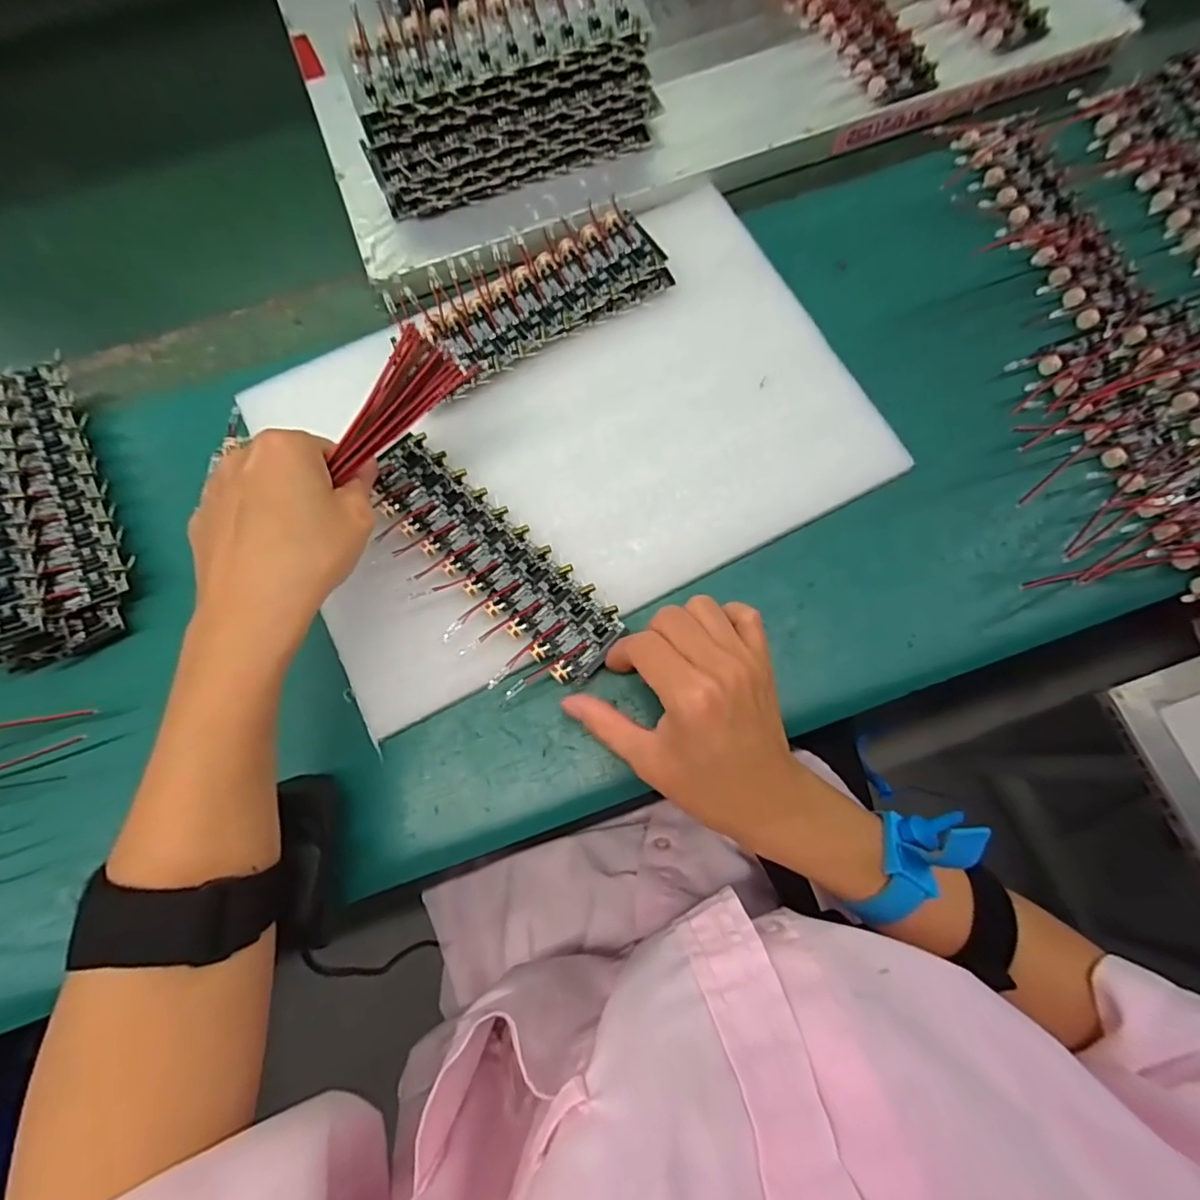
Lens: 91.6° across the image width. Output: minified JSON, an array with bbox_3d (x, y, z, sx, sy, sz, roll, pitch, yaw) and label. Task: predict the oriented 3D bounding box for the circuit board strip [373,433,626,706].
[{"bbox_3d":[-0.063,-0.021,0.299,0.065,0.012,0.159,-43,78,-8],"label":"circuit board strip"}]

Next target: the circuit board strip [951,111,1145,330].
[{"bbox_3d":[0.272,-0.234,0.357,0.066,0.012,0.154,-20,80,-5],"label":"circuit board strip"}]

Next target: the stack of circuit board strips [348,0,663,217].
[{"bbox_3d":[-0.055,-0.299,0.333,0.165,0.049,0.096,-16,80,-4],"label":"stack of circuit board strips"}]

